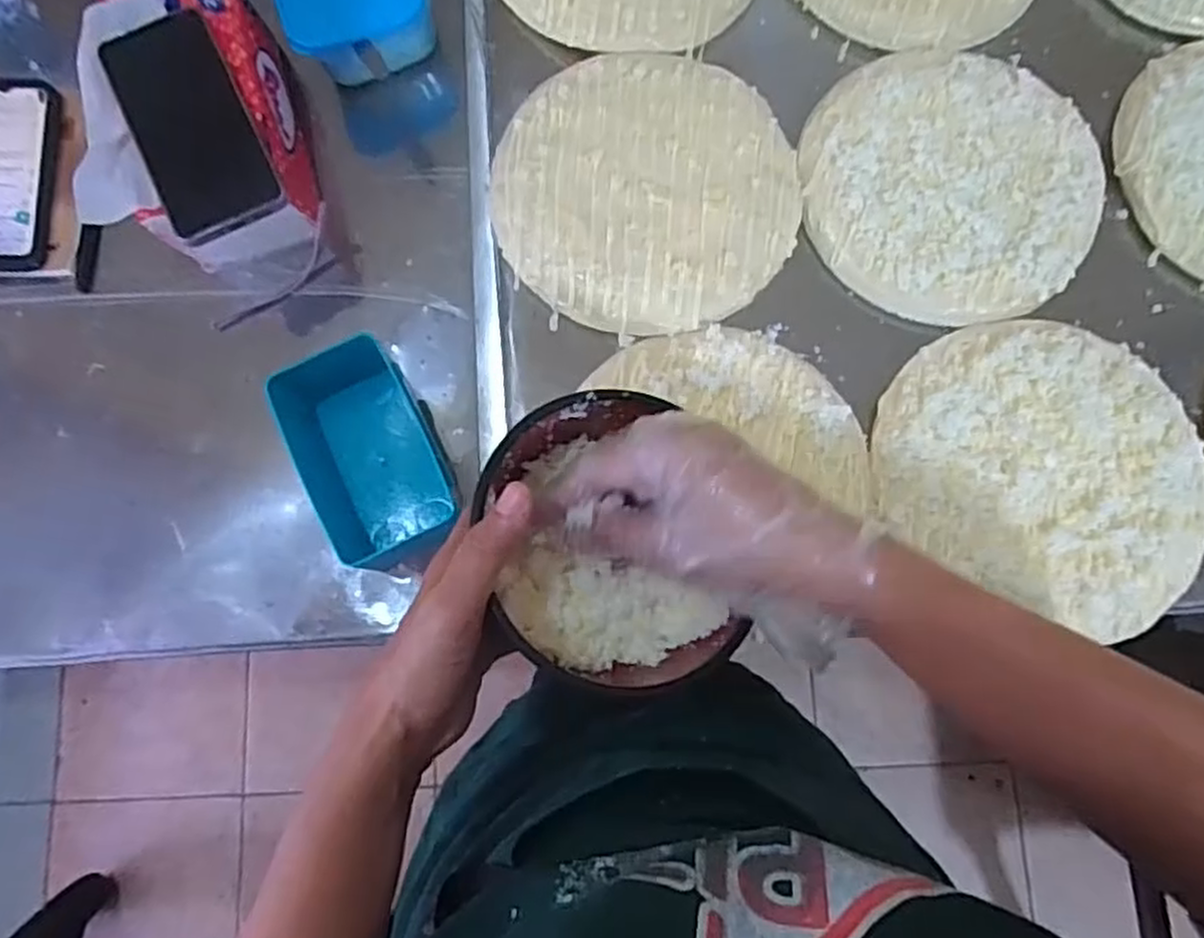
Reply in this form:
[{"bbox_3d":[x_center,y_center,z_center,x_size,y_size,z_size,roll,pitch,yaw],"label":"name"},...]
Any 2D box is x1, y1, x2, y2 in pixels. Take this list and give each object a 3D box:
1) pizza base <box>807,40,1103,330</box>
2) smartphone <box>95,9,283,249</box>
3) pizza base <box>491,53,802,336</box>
[{"bbox_3d":[0.238,-0.197,0.522,0.194,0.016,0.193,4,79,0],"label":"pizza base"},{"bbox_3d":[-0.288,-0.244,0.534,0.076,0.014,0.174,-25,80,-5],"label":"smartphone"},{"bbox_3d":[0.030,-0.187,0.509,0.196,0.012,0.191,7,79,1],"label":"pizza base"}]

